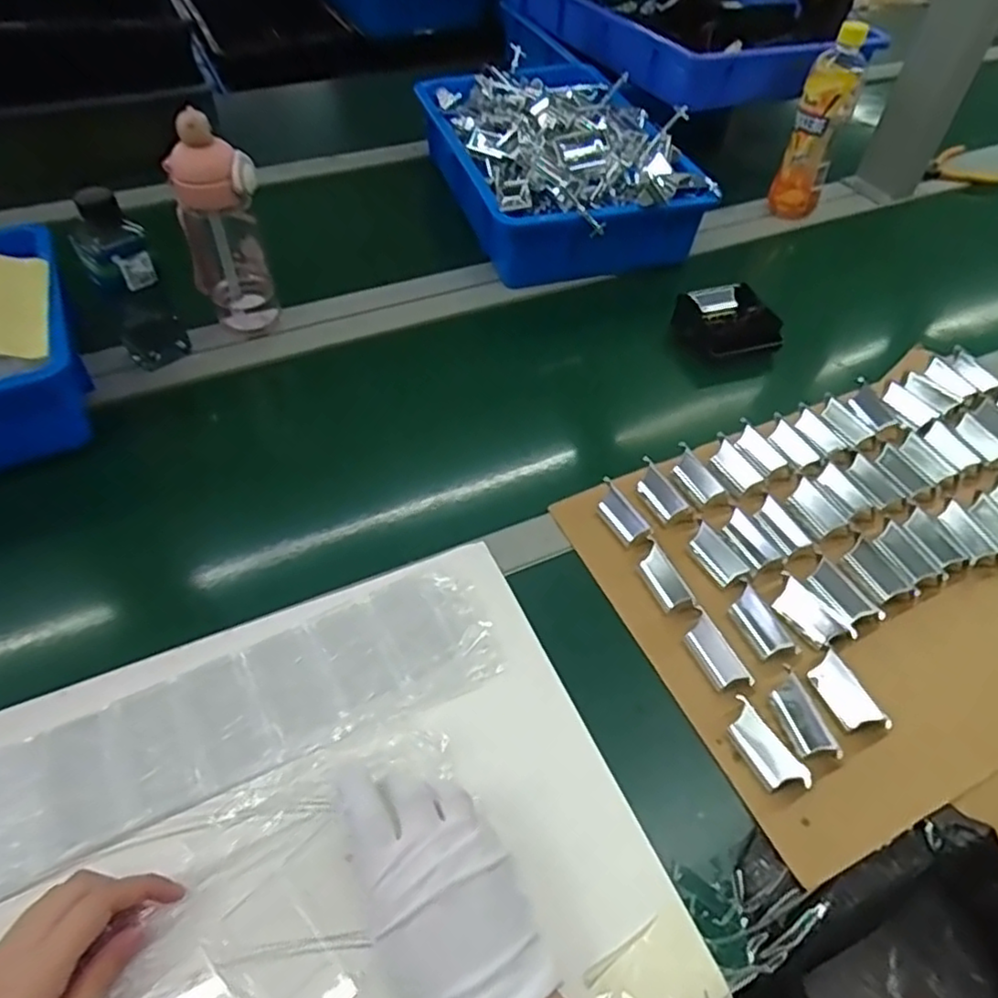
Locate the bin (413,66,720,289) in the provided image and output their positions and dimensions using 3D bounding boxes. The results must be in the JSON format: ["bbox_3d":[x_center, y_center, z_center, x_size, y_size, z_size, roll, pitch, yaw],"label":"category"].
[{"bbox_3d":[0.066,-0.452,0.872,0.265,0.117,0.444,-11,52,-12],"label":"bin"}]

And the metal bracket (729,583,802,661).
[{"bbox_3d":[0.194,0.090,0.488,0.029,0.017,0.057,-19,54,-17],"label":"metal bracket"}]

